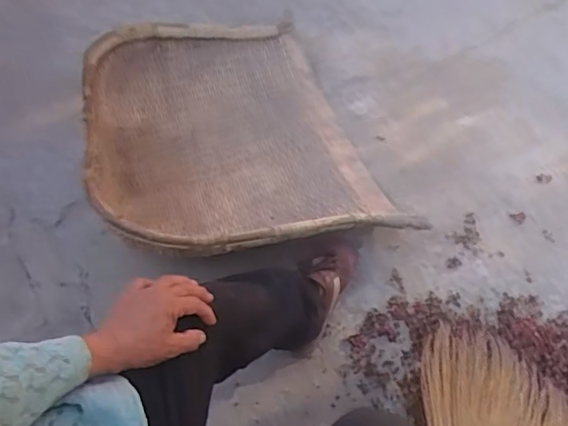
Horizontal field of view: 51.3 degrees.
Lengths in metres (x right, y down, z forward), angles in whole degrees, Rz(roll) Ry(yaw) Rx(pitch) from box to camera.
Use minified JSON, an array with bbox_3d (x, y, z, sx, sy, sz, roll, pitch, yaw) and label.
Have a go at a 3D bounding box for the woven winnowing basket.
[{"bbox_3d":[-0.116,-0.142,1.154,0.487,0.197,0.601,-20,55,-9],"label":"woven winnowing basket"}]

